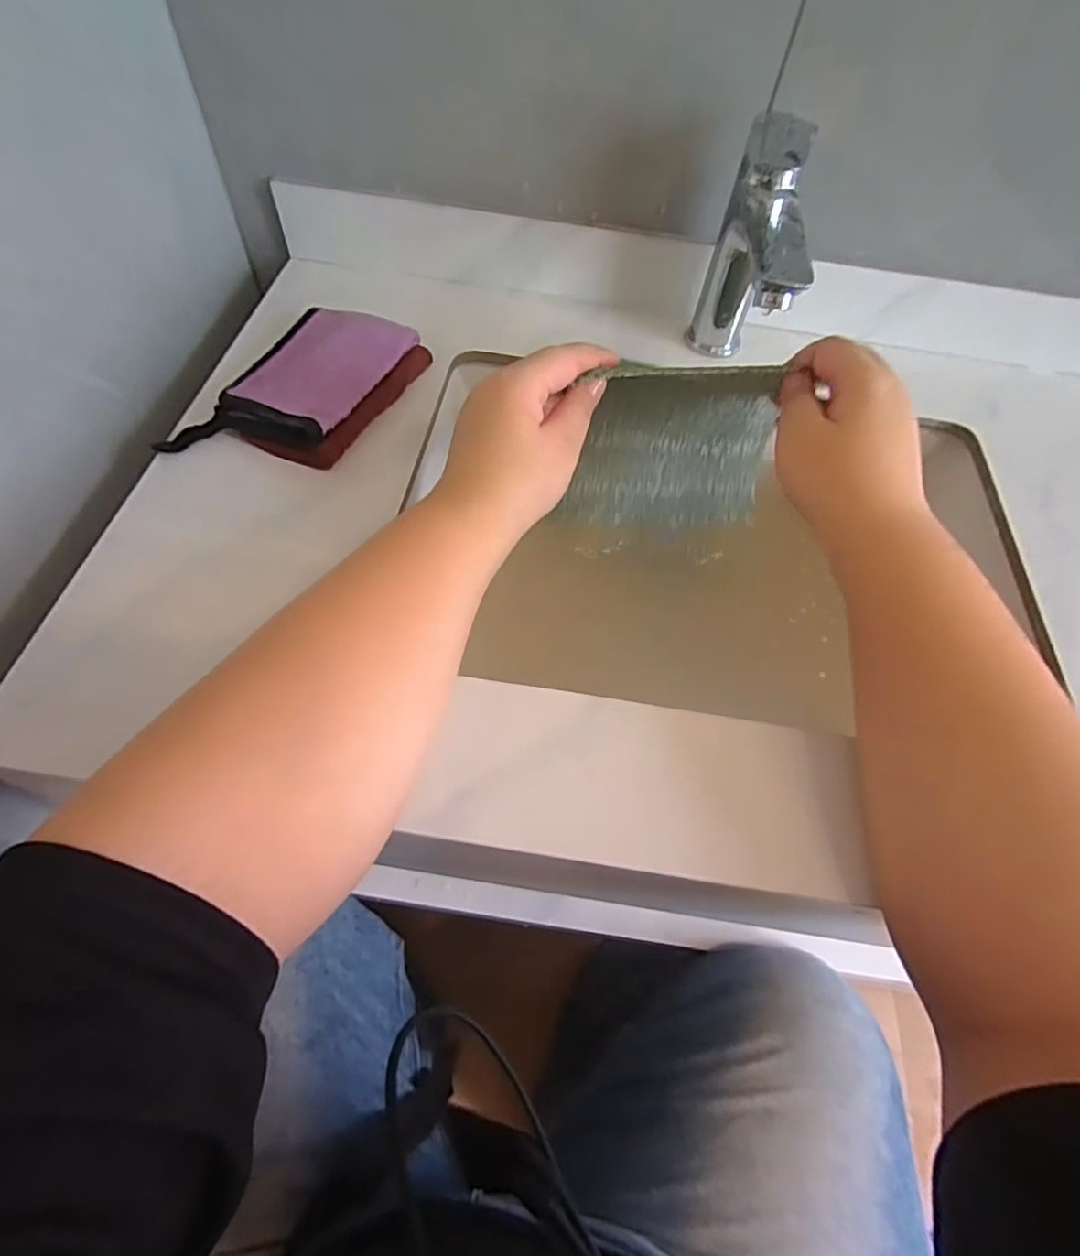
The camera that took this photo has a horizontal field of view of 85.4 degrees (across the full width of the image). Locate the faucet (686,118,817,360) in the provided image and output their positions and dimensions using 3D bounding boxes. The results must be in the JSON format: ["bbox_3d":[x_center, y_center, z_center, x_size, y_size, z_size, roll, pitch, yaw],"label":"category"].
[{"bbox_3d":[0.149,-0.246,0.425,0.044,0.162,0.136,11,60,3],"label":"faucet"}]

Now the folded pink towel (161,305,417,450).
[{"bbox_3d":[-0.176,-0.181,0.438,0.103,0.035,0.172,22,61,9],"label":"folded pink towel"}]

